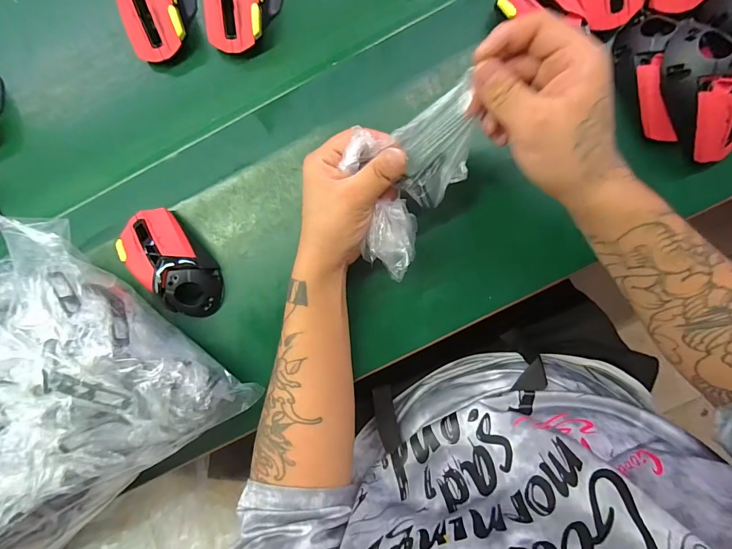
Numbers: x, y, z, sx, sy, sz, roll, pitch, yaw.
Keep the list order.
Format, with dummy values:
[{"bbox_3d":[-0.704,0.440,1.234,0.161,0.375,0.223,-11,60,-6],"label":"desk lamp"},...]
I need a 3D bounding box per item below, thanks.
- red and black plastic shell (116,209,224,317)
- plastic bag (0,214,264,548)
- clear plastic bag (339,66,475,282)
[{"bbox_3d":[-0.200,-0.011,0.376,0.068,0.037,0.121,-43,86,2],"label":"red and black plastic shell"},{"bbox_3d":[-0.302,0.112,0.316,0.258,0.135,0.257,-43,86,2],"label":"plastic bag"},{"bbox_3d":[0.040,-0.069,0.304,0.100,0.062,0.128,-10,88,4],"label":"clear plastic bag"}]

